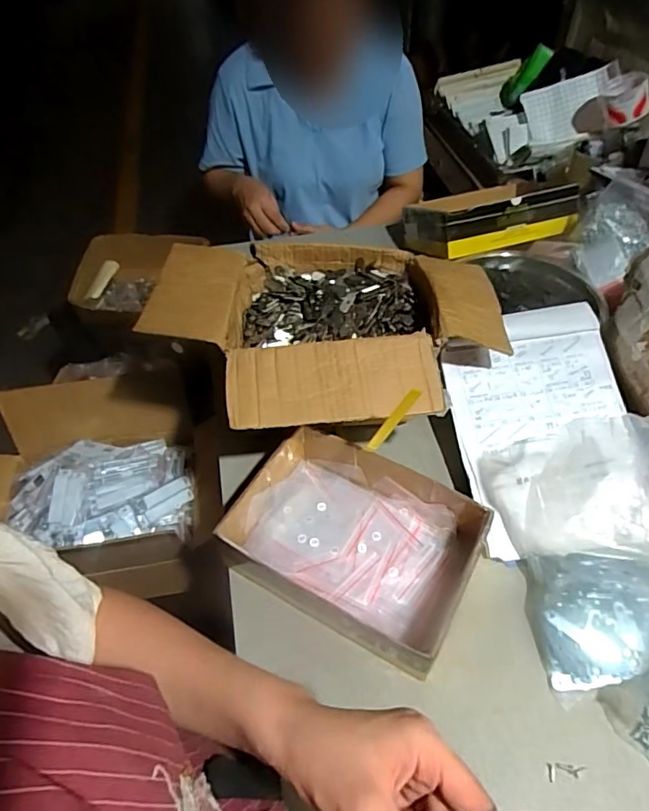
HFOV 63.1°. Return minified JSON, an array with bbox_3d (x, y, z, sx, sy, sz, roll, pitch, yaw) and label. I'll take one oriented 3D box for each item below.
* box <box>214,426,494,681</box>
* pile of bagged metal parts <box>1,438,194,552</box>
[{"bbox_3d":[0.033,0.145,0.584,0.242,0.067,0.177,23,54,21],"label":"box"},{"bbox_3d":[-0.355,0.137,0.841,0.277,0.085,0.202,-11,50,-7],"label":"pile of bagged metal parts"}]

